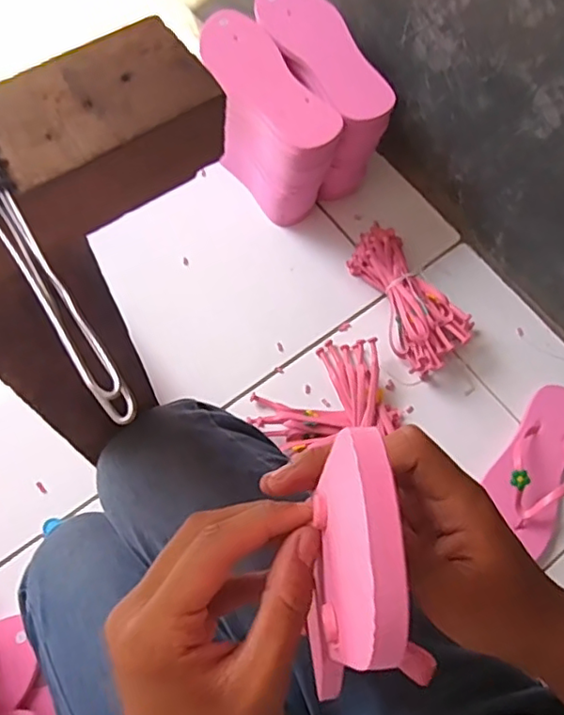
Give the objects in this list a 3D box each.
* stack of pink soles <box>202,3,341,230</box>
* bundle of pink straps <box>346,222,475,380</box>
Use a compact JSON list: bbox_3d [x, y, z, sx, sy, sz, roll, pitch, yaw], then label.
[{"bbox_3d":[-0.026,-0.314,0.826,0.089,0.208,0.238,-34,74,-14],"label":"stack of pink soles"},{"bbox_3d":[0.168,-0.084,0.816,0.096,0.065,0.213,-32,73,-13],"label":"bundle of pink straps"}]

